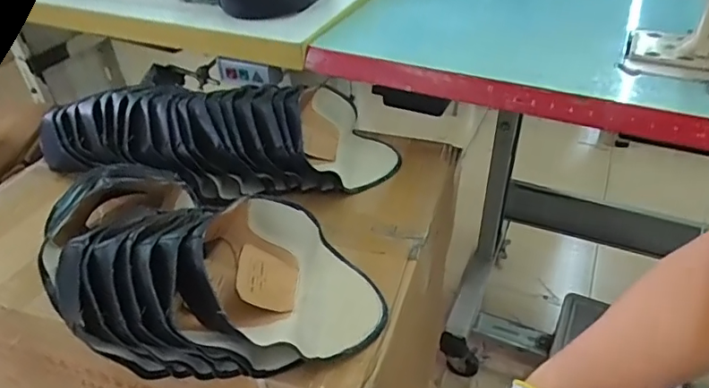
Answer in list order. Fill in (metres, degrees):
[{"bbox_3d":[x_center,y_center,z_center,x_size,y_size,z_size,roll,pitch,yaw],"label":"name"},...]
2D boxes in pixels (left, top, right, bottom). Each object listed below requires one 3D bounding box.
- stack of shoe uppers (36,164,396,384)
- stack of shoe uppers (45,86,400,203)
[{"bbox_3d":[-0.180,0.077,0.583,0.408,0.109,0.232,14,40,20],"label":"stack of shoe uppers"},{"bbox_3d":[-0.212,-0.085,0.812,0.553,0.124,0.183,-1,38,1],"label":"stack of shoe uppers"}]

